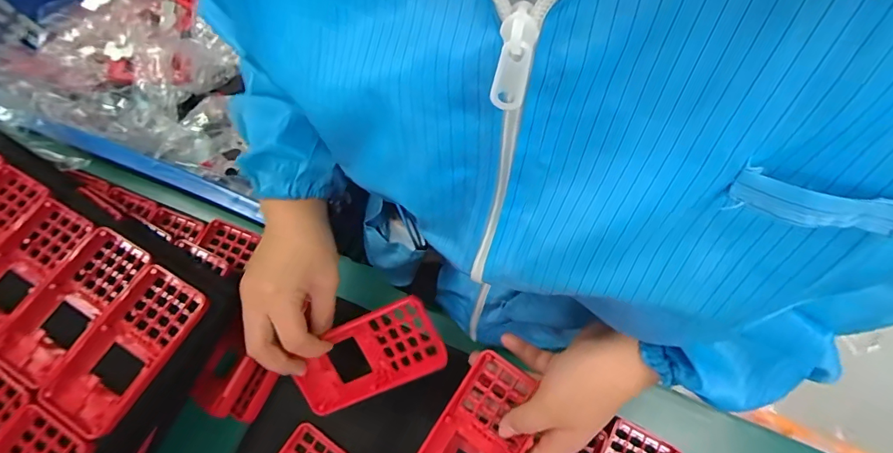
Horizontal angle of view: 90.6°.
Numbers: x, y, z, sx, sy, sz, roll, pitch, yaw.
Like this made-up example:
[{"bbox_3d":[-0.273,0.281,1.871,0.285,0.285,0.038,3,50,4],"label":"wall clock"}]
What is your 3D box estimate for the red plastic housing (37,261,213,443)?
[{"bbox_3d":[-0.252,0.097,0.350,0.062,0.017,0.125,27,73,12],"label":"red plastic housing"}]

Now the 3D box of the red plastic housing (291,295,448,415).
[{"bbox_3d":[-0.065,0.106,0.359,0.120,0.015,0.065,-23,93,3],"label":"red plastic housing"}]

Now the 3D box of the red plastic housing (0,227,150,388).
[{"bbox_3d":[-0.306,0.065,0.364,0.064,0.018,0.124,27,73,12],"label":"red plastic housing"}]

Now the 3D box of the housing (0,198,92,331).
[{"bbox_3d":[-0.364,0.040,0.375,0.067,0.017,0.125,29,73,13],"label":"housing"}]

